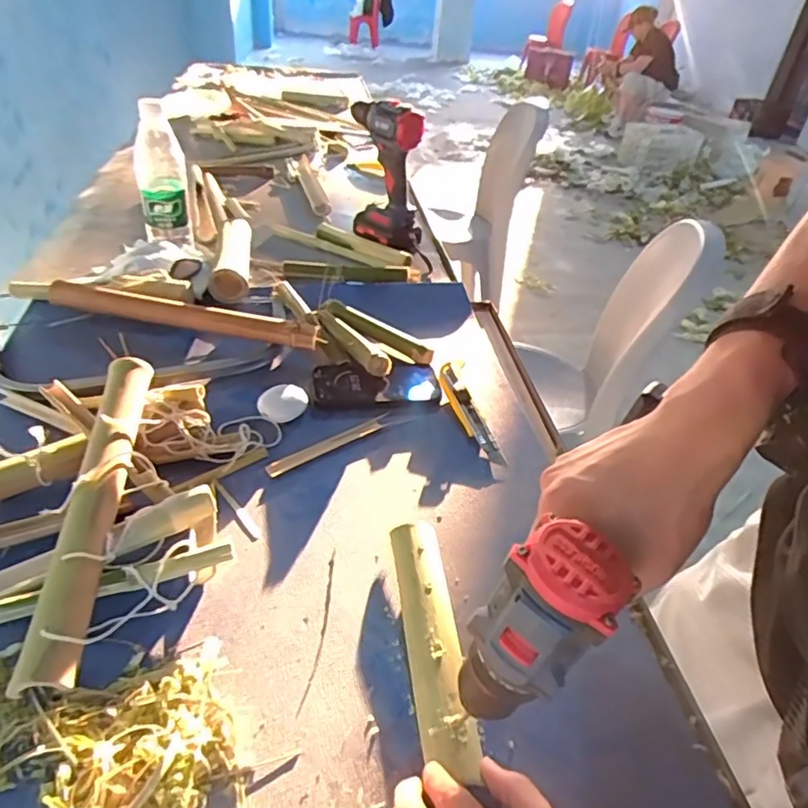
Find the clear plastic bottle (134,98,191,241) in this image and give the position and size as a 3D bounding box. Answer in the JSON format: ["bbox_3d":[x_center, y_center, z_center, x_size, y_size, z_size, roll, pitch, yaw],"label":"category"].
[{"bbox_3d":[-0.345,-0.324,0.841,0.064,0.185,0.051,-9,40,-19],"label":"clear plastic bottle"}]

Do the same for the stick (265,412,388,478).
[{"bbox_3d":[-0.077,0.040,0.623,0.146,0.004,0.016,-23,45,-32],"label":"stick"}]

